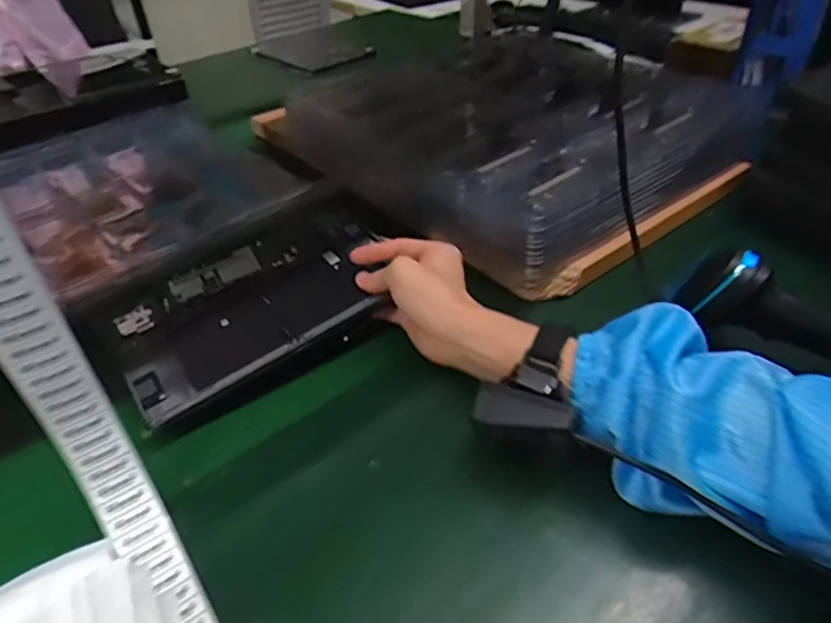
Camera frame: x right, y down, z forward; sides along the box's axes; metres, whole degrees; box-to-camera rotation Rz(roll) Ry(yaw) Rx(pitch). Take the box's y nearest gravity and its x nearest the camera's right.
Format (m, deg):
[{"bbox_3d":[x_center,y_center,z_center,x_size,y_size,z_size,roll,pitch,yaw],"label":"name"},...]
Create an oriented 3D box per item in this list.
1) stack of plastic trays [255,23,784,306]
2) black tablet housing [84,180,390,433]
[{"bbox_3d":[0.098,-0.241,0.759,0.405,0.104,0.526,-27,44,-28],"label":"stack of plastic trays"},{"bbox_3d":[-0.146,-0.021,0.534,0.262,0.011,0.195,-33,50,-22],"label":"black tablet housing"}]

